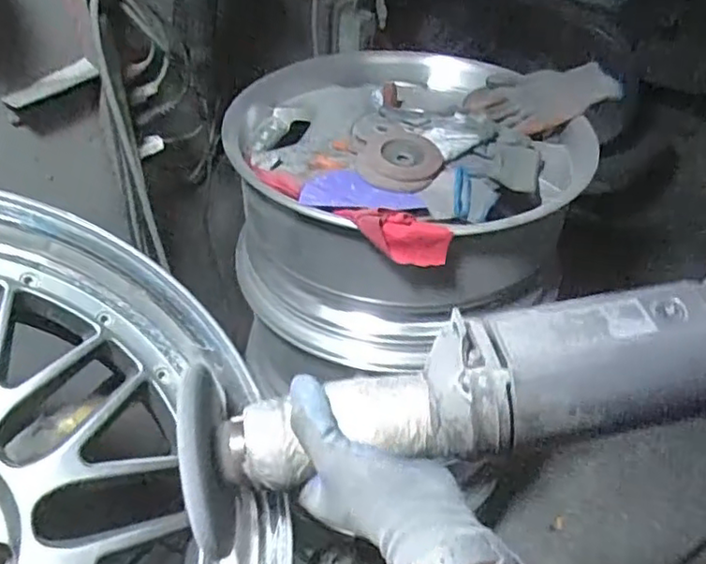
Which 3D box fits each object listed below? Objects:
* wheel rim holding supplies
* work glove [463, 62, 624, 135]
[{"bbox_3d":[0.058,-0.129,0.971,0.451,0.257,0.498,-32,51,-32],"label":"wheel rim holding supplies"},{"bbox_3d":[0.280,-0.278,0.970,0.236,0.049,0.108,-15,44,-19],"label":"work glove"}]

